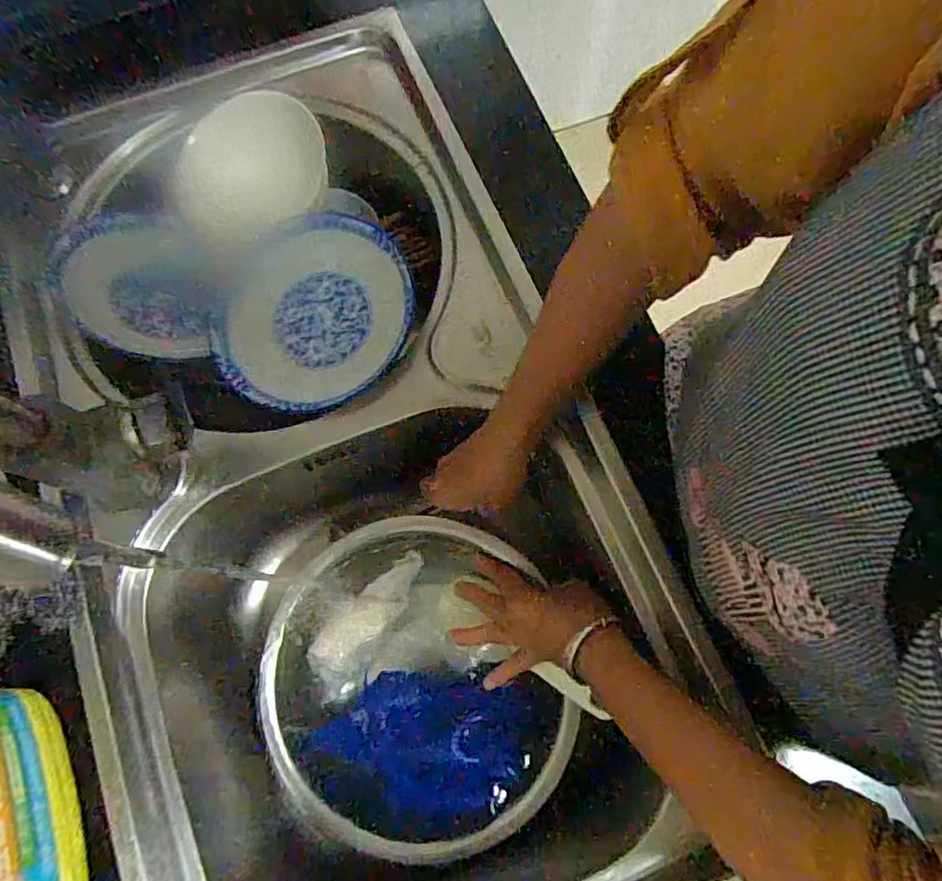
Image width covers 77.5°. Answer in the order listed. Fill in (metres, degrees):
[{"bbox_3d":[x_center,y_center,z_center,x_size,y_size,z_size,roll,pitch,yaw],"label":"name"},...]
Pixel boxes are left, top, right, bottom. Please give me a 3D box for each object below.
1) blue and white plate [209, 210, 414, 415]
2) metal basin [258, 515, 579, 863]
[{"bbox_3d":[-0.137,-0.114,0.494,0.163,0.033,0.178,0,73,1],"label":"blue and white plate"},{"bbox_3d":[-0.053,0.204,0.501,0.240,0.060,0.251,0,73,1],"label":"metal basin"}]

